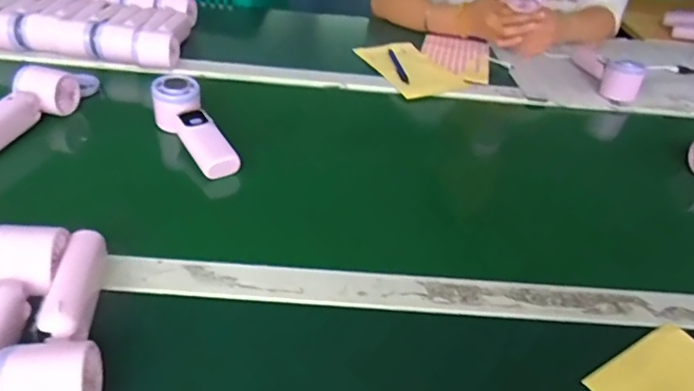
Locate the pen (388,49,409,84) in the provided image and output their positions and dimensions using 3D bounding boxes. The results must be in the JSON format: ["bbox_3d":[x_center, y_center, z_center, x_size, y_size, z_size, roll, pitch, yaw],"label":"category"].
[{"bbox_3d":[0.085,-0.218,0.867,0.014,0.008,0.132,0,36,-7],"label":"pen"}]

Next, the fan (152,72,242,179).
[{"bbox_3d":[-0.184,-0.079,0.627,0.053,0.049,0.171,-21,58,-32],"label":"fan"}]

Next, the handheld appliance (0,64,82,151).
[{"bbox_3d":[-0.392,-0.101,0.612,0.046,0.057,0.170,15,38,11],"label":"handheld appliance"}]

